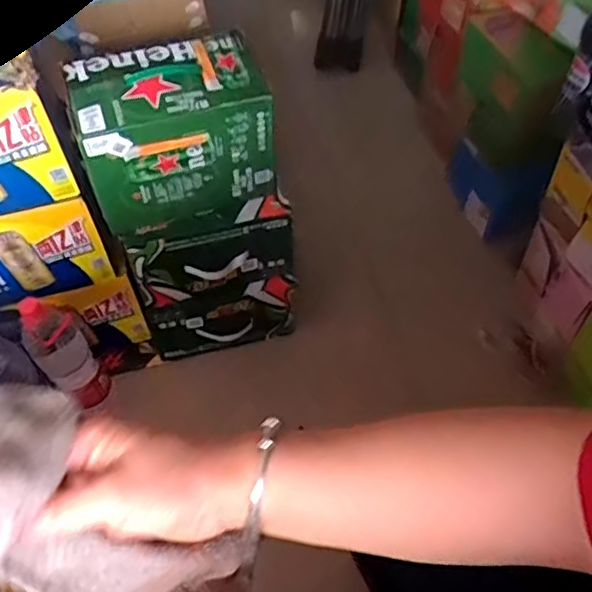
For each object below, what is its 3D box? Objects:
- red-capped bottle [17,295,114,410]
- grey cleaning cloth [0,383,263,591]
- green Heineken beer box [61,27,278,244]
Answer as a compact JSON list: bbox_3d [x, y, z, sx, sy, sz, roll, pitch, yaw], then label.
[{"bbox_3d":[-0.392,0.103,1.068,0.085,0.258,0.083,-2,55,3],"label":"red-capped bottle"},{"bbox_3d":[-0.099,0.148,0.379,0.070,0.234,0.096,-7,49,34],"label":"grey cleaning cloth"},{"bbox_3d":[-0.180,-0.245,0.975,0.262,0.219,0.171,-15,55,-7],"label":"green Heineken beer box"}]

